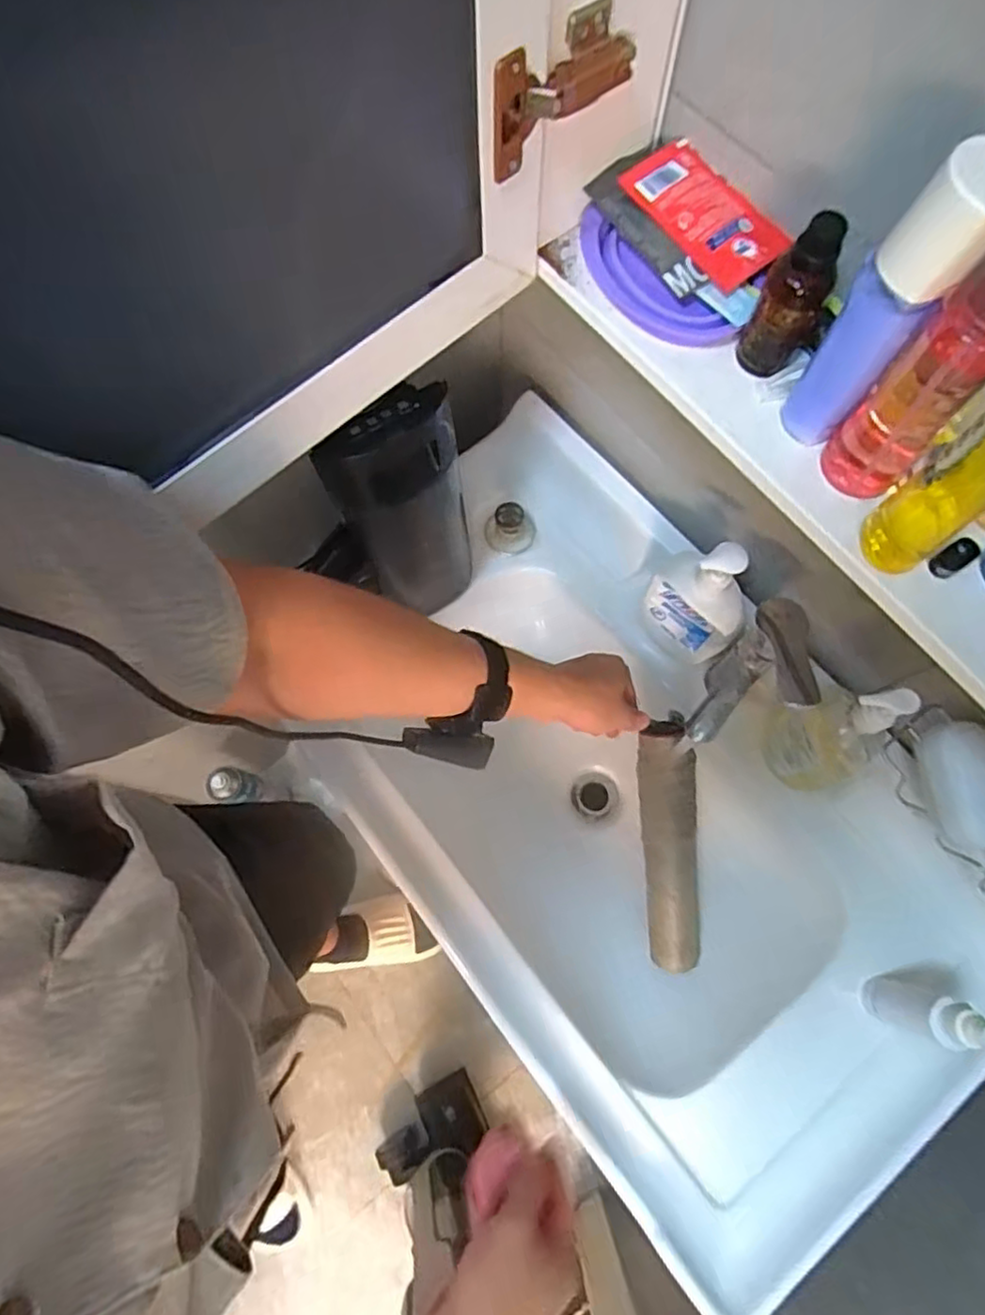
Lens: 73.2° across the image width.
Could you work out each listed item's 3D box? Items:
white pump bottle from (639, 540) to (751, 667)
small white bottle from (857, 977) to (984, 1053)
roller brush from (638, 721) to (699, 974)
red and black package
[{"bbox_3d":[0.208,-0.055,0.675,0.051,0.184,0.102,-42,77,-11],"label":"white pump bottle"},{"bbox_3d":[0.380,0.311,0.578,0.044,0.147,0.044,17,74,6],"label":"small white bottle"},{"bbox_3d":[0.179,0.198,0.673,0.049,0.039,0.255,-5,101,0],"label":"roller brush"},{"bbox_3d":[0.126,-0.287,0.435,0.070,0.031,0.118,-35,74,-9],"label":"red and black package"}]

